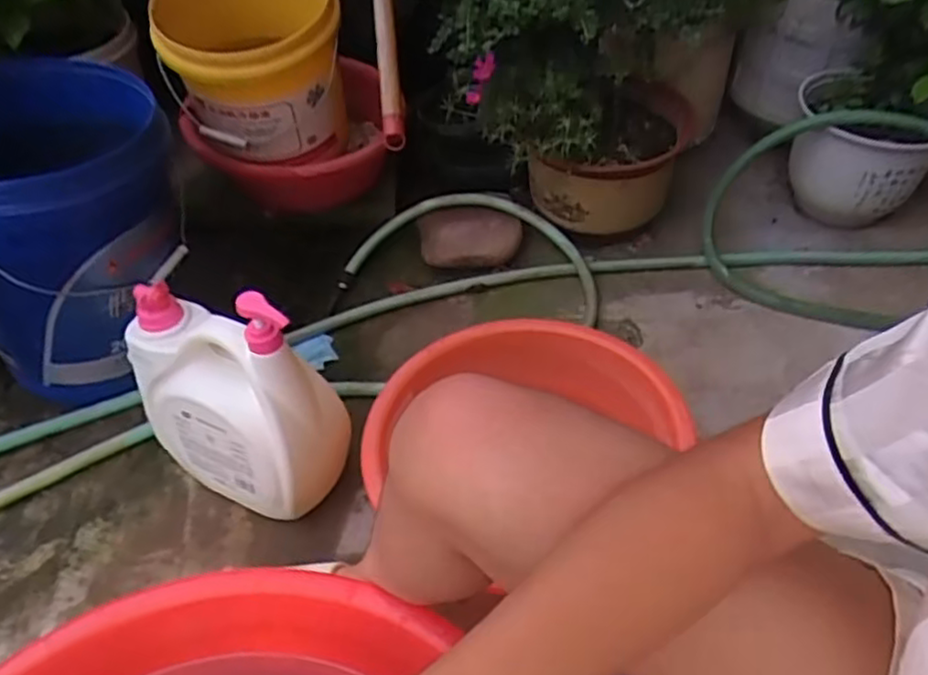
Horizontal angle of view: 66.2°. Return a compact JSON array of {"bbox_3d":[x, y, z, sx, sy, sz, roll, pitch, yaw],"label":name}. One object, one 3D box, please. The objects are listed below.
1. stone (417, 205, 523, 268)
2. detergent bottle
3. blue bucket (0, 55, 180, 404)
[{"bbox_3d":[0.010,-0.159,1.178,0.162,0.072,0.096,-1,45,-5],"label":"stone"},{"bbox_3d":[-0.260,0.071,0.813,0.240,0.309,0.097,22,48,18],"label":"detergent bottle"},{"bbox_3d":[-0.553,-0.171,0.996,0.305,0.347,0.368,-23,51,-25],"label":"blue bucket"}]

